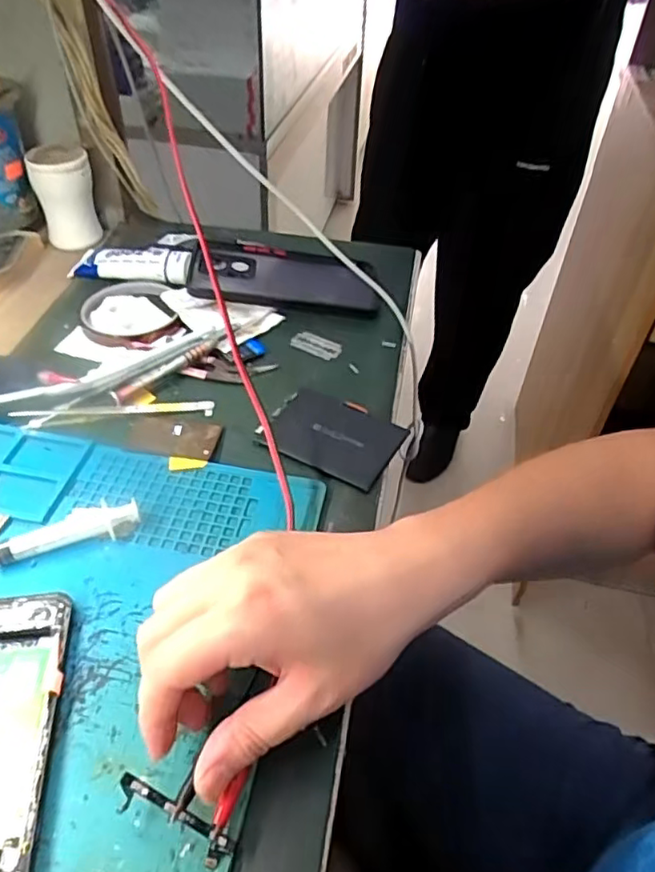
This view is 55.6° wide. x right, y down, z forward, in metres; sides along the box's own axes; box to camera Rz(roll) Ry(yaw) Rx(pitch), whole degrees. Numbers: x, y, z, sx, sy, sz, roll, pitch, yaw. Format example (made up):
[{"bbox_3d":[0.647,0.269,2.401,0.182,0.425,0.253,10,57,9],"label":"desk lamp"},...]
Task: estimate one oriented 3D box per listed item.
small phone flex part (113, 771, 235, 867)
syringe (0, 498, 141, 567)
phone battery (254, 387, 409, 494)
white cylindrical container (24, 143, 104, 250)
[{"bbox_3d":[-0.062,0.156,0.250,0.053,0.004,0.014,34,84,-5],"label":"small phone flex part"},{"bbox_3d":[-0.160,0.058,0.354,0.103,0.009,0.025,-21,50,-23],"label":"syringe"},{"bbox_3d":[0.004,-0.003,0.425,0.088,0.008,0.065,23,48,19],"label":"phone battery"},{"bbox_3d":[-0.248,-0.228,0.588,0.054,0.076,0.043,-13,47,-16],"label":"white cylindrical container"}]

